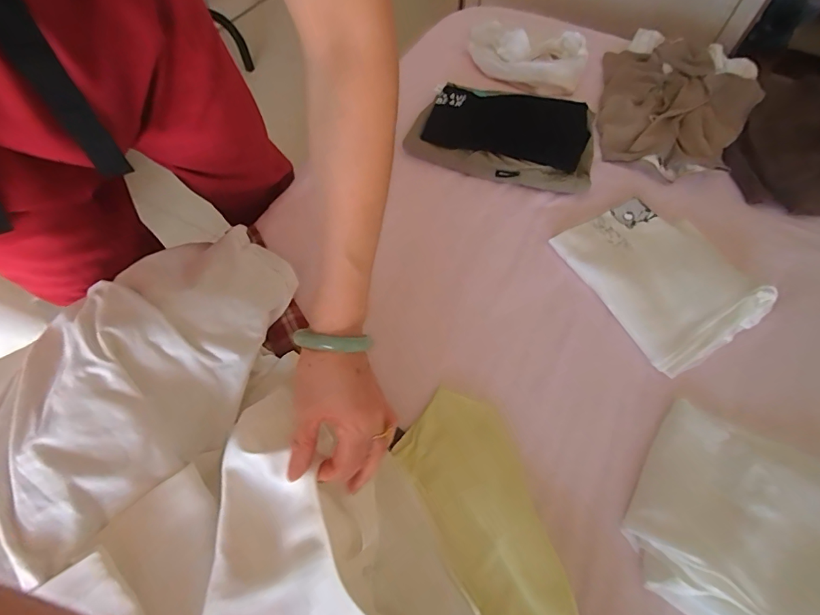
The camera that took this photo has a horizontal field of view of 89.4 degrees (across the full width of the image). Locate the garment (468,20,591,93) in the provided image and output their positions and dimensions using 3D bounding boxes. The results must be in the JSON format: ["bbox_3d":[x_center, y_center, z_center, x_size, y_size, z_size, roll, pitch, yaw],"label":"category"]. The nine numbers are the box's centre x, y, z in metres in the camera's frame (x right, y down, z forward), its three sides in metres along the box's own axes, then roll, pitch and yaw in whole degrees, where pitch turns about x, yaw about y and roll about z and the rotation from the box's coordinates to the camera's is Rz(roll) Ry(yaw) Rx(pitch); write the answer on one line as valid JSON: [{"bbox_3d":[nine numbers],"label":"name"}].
[{"bbox_3d":[0.215,-0.485,0.779,0.229,0.044,0.168,25,65,13],"label":"garment"}]

